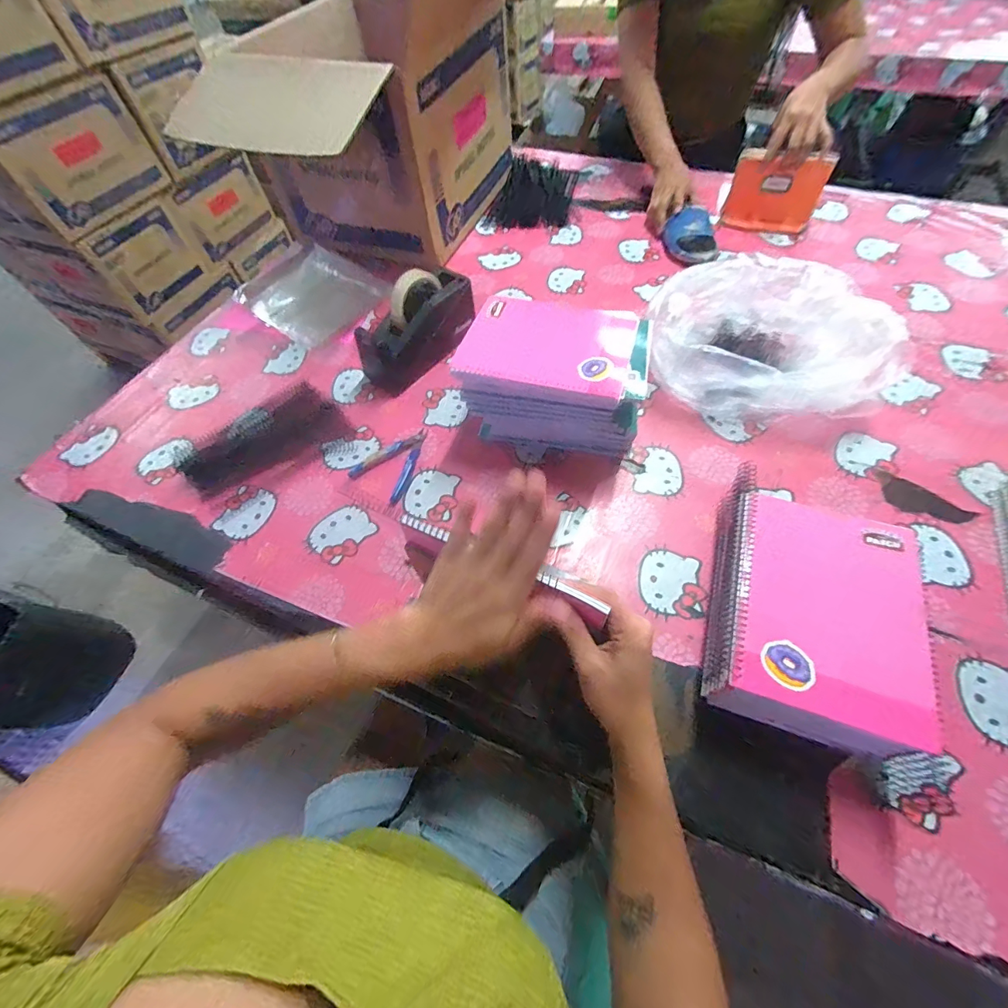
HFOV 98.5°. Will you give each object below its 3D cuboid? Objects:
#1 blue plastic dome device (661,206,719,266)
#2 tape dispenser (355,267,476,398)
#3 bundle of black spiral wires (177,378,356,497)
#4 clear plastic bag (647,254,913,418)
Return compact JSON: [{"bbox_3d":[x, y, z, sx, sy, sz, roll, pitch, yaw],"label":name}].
[{"bbox_3d":[0.346,-0.495,0.808,0.083,0.053,0.106,-6,59,0],"label":"blue plastic dome device"},{"bbox_3d":[-0.133,-0.278,0.682,0.076,0.116,0.201,39,69,23],"label":"tape dispenser"},{"bbox_3d":[-0.357,-0.098,0.650,0.232,0.009,0.143,-32,62,-15],"label":"bundle of black spiral wires"},{"bbox_3d":[0.363,-0.226,0.606,0.293,0.116,0.205,20,62,15],"label":"clear plastic bag"}]

